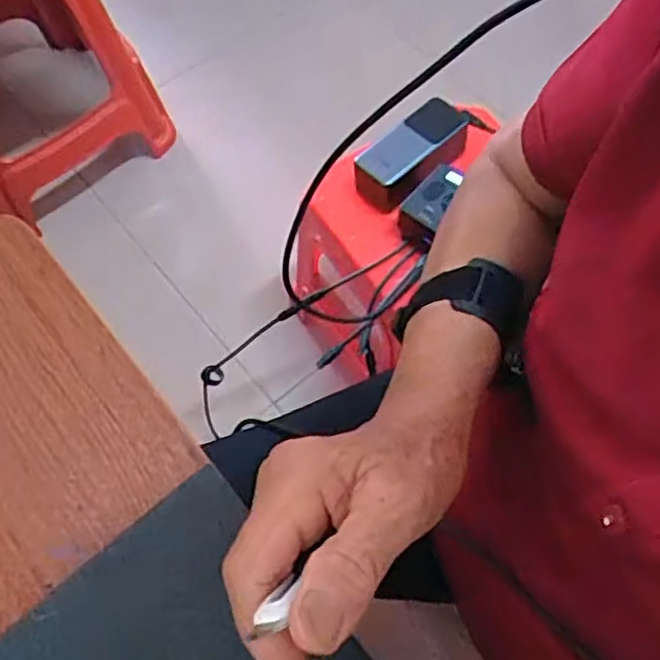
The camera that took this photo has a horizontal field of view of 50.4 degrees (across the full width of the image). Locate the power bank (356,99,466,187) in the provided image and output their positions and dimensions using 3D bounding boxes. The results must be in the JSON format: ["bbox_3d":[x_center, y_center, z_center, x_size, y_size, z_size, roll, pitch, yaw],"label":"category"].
[{"bbox_3d":[0.088,-0.200,0.739,0.119,0.015,0.051,-37,67,-15],"label":"power bank"}]

